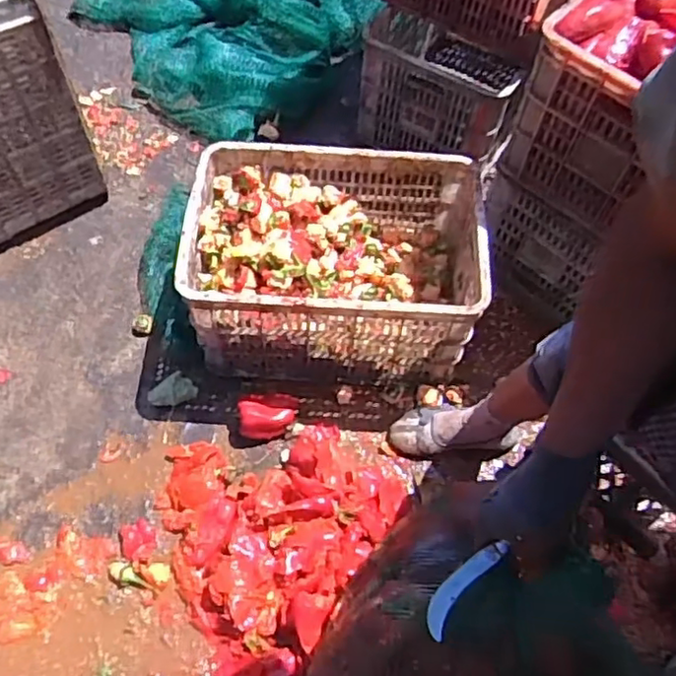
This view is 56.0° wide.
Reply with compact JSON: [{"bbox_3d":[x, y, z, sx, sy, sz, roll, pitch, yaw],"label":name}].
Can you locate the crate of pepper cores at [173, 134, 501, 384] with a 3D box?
[{"bbox_3d":[-0.009,-0.127,1.245,0.515,0.301,0.351,5,60,-1],"label":"crate of pepper cores"}]

